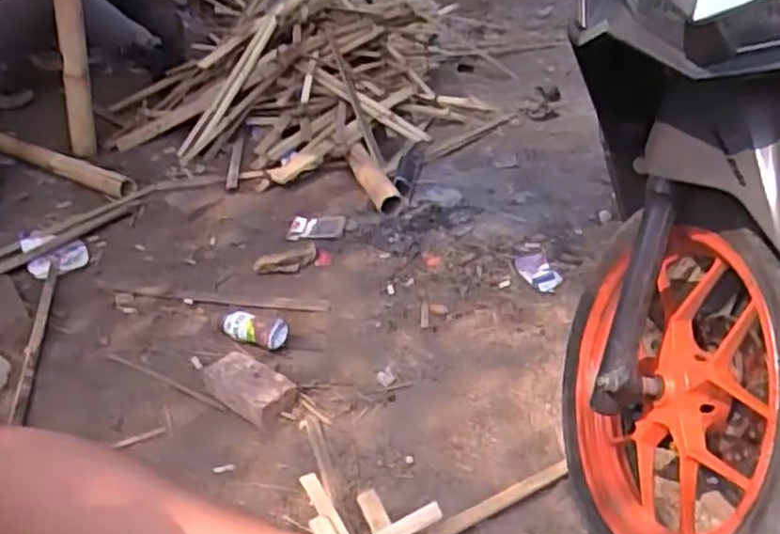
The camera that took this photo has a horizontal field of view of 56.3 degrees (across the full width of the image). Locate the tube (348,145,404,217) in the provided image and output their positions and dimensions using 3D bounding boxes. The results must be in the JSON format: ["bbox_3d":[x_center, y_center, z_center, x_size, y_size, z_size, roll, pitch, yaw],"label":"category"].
[{"bbox_3d":[-0.033,-0.213,1.754,0.069,0.054,0.326,-14,34,-15],"label":"tube"}]

